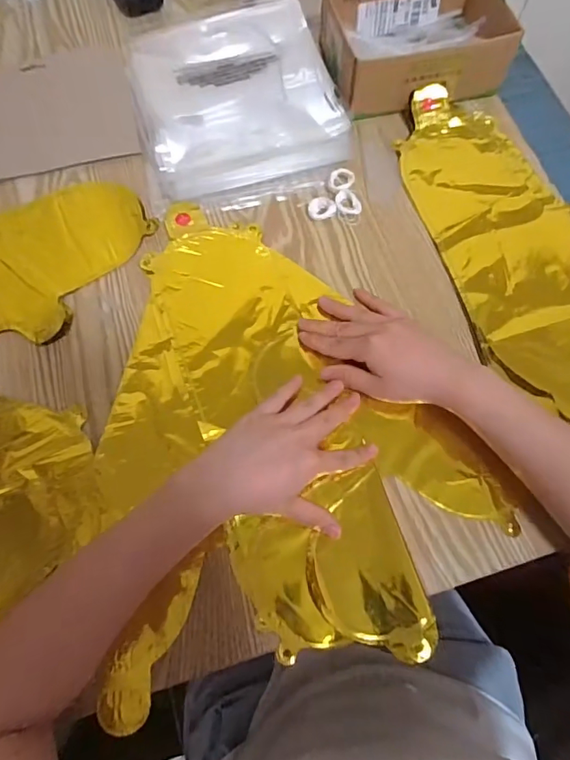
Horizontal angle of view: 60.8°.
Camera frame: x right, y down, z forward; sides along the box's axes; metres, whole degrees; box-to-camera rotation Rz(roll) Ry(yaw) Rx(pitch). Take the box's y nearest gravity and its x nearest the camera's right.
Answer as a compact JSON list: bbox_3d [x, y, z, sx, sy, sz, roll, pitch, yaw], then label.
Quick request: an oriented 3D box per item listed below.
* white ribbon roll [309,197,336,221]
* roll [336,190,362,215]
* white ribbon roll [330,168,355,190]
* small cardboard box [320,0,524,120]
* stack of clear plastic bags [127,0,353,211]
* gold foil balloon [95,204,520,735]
[{"bbox_3d":[0.037,-0.173,0.490,0.027,0.007,0.023,-13,70,-6],"label":"white ribbon roll"},{"bbox_3d":[0.065,-0.180,0.492,0.026,0.009,0.026,0,69,-1],"label":"roll"},{"bbox_3d":[0.059,-0.207,0.500,0.025,0.007,0.023,0,69,-1],"label":"white ribbon roll"},{"bbox_3d":[0.139,-0.371,0.529,0.188,0.058,0.145,-17,70,-8],"label":"small cardboard box"},{"bbox_3d":[-0.056,-0.320,0.543,0.213,0.023,0.286,-16,70,-7],"label":"stack of clear plastic bags"},{"bbox_3d":[-0.002,0.023,0.427,0.327,0.018,0.405,-11,70,-5],"label":"gold foil balloon"}]

